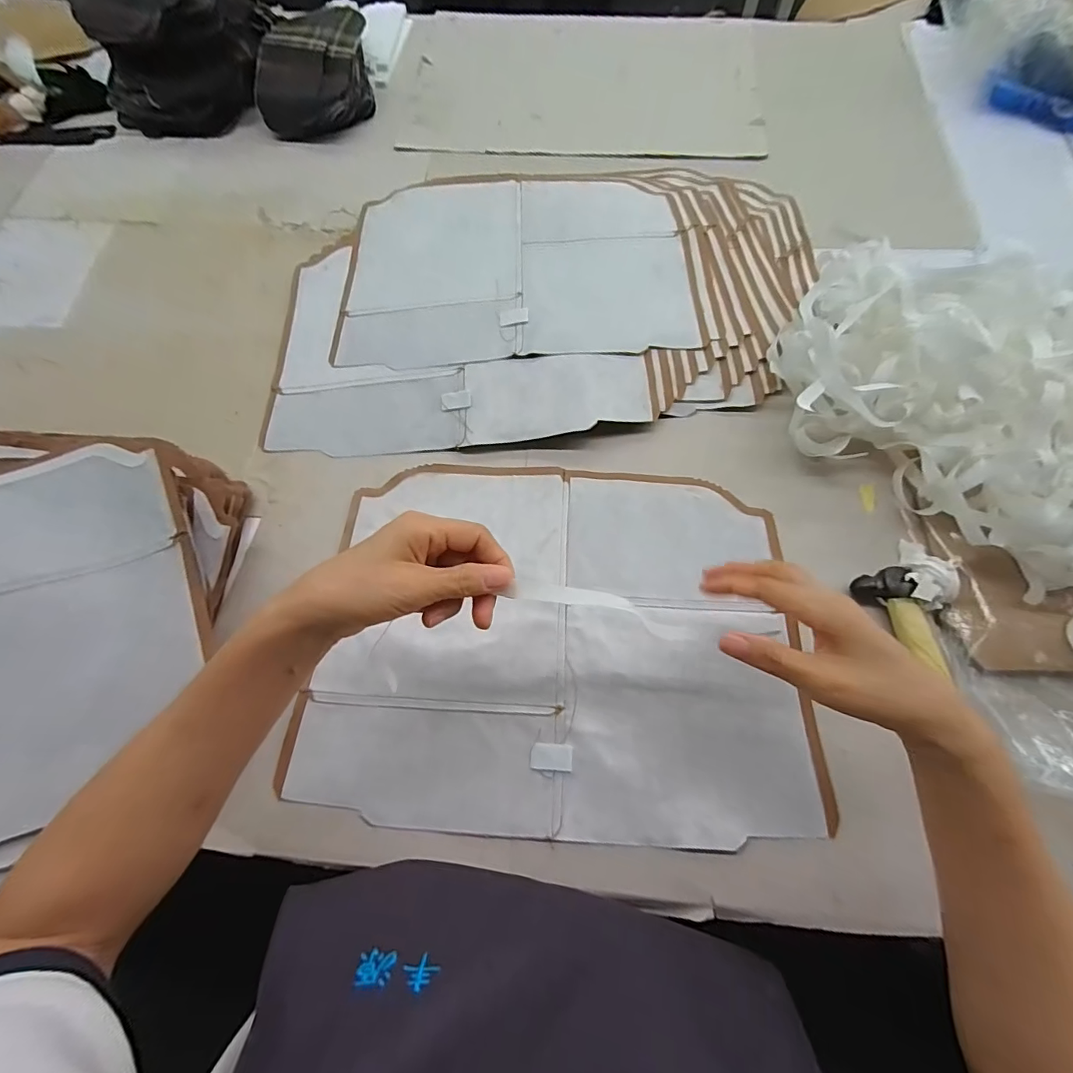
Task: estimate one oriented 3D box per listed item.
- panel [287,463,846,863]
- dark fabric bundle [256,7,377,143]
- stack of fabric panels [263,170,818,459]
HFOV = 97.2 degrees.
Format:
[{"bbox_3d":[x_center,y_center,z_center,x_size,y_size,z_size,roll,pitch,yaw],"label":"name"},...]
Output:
[{"bbox_3d":[0.017,0.080,0.420,0.406,0.014,0.316,3,67,2],"label":"panel"},{"bbox_3d":[-0.334,-0.683,0.707,0.162,0.078,0.149,-4,66,-1],"label":"dark fabric bundle"},{"bbox_3d":[0.017,-0.296,0.564,0.627,0.033,0.404,-5,66,-1],"label":"stack of fabric panels"}]

